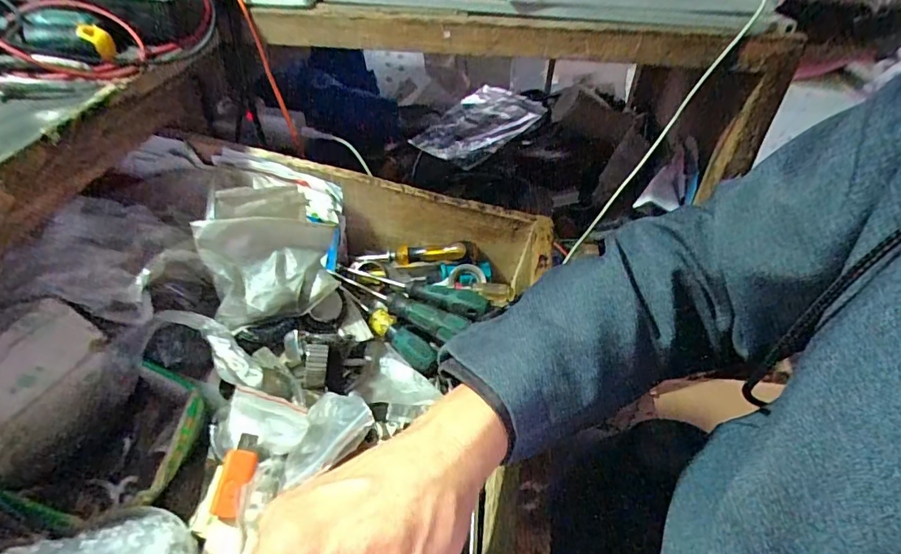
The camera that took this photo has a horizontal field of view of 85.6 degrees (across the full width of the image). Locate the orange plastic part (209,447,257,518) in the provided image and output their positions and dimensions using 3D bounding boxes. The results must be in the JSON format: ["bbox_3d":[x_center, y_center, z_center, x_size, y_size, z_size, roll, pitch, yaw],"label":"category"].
[{"bbox_3d":[-0.138,0.130,0.309,0.020,0.004,0.039,6,56,3],"label":"orange plastic part"}]

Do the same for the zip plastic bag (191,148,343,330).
[{"bbox_3d":[-0.153,-0.037,0.420,0.107,0.078,0.156,-2,42,-6],"label":"zip plastic bag"}]

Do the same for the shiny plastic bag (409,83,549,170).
[{"bbox_3d":[0.050,-0.263,0.852,0.214,0.059,0.132,-31,52,-33],"label":"shiny plastic bag"}]

